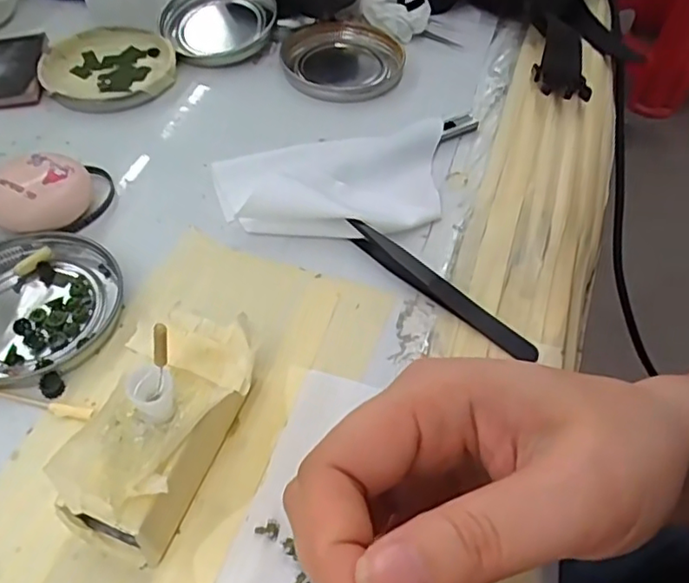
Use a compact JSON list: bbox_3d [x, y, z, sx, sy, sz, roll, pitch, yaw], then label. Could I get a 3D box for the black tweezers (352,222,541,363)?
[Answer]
[{"bbox_3d":[0.043,-0.003,0.276,0.100,0.013,0.011,35,59,23],"label":"black tweezers"}]

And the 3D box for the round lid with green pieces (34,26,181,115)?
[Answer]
[{"bbox_3d":[-0.147,-0.140,0.379,0.078,0.011,0.080,1,52,-1],"label":"round lid with green pieces"}]

